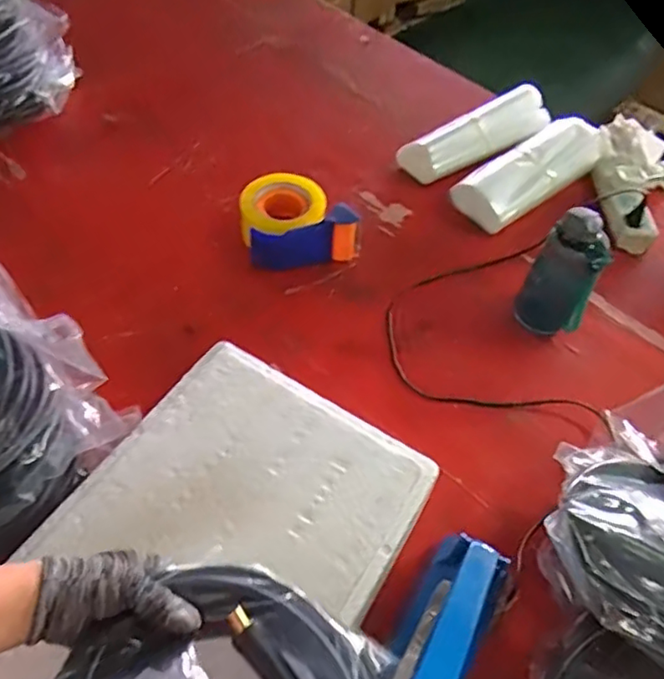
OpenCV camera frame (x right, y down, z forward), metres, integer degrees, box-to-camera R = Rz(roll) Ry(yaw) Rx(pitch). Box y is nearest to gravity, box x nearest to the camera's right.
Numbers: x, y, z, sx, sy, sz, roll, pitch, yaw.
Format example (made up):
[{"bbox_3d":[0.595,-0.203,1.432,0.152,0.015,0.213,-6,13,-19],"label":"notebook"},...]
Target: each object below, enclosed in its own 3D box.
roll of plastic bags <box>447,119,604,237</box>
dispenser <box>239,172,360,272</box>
[{"bbox_3d":[0.307,-0.262,0.944,0.269,0.053,0.107,-33,62,-26],"label":"roll of plastic bags"},{"bbox_3d":[-0.049,-0.168,0.849,0.149,0.064,0.125,-11,55,-13],"label":"dispenser"}]

